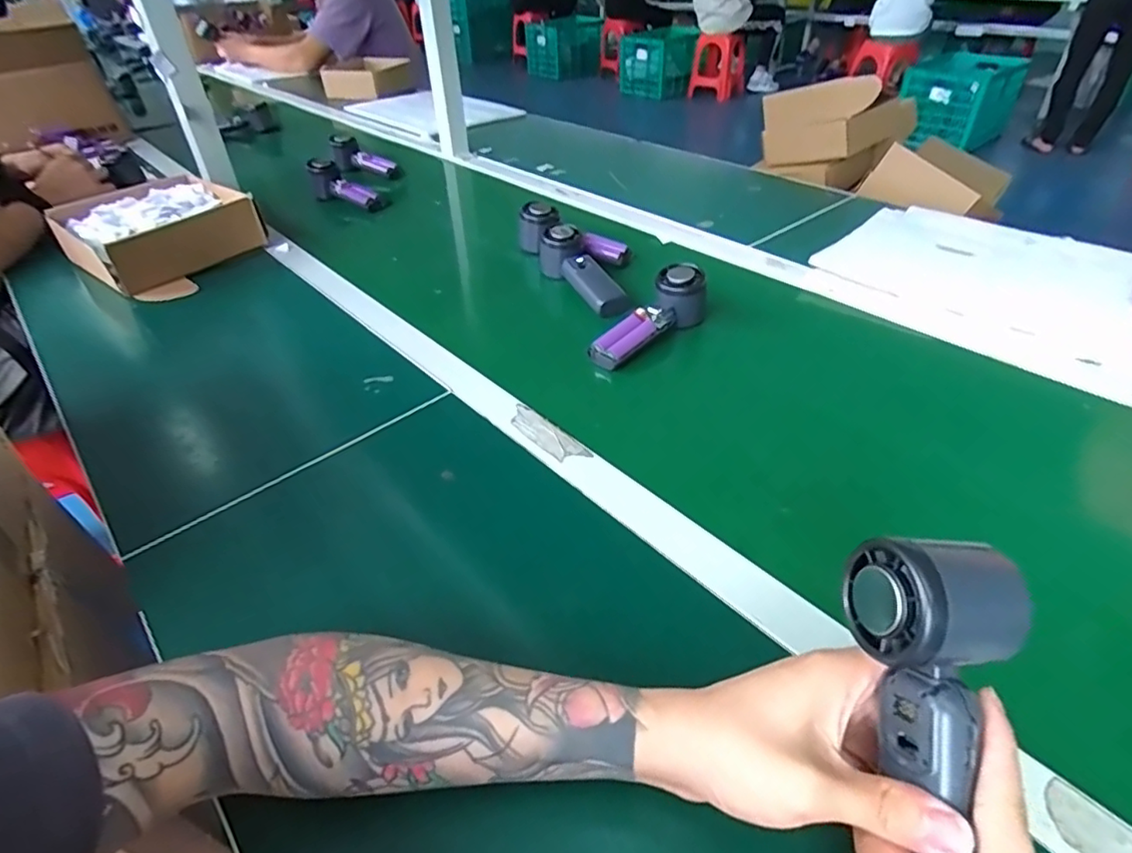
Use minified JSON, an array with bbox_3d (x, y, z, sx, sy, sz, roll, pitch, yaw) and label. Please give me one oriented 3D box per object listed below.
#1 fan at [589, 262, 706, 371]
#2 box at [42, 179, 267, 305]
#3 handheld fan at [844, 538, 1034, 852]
[{"bbox_3d":[0.095,-0.113,0.675,0.162,0.059,0.046,-40,51,-19],"label":"fan"},{"bbox_3d":[-0.604,-0.288,0.896,0.266,0.084,0.227,21,46,27],"label":"box"},{"bbox_3d":[0.162,0.122,0.260,0.063,0.143,0.049,1,-1,5],"label":"handheld fan"}]

